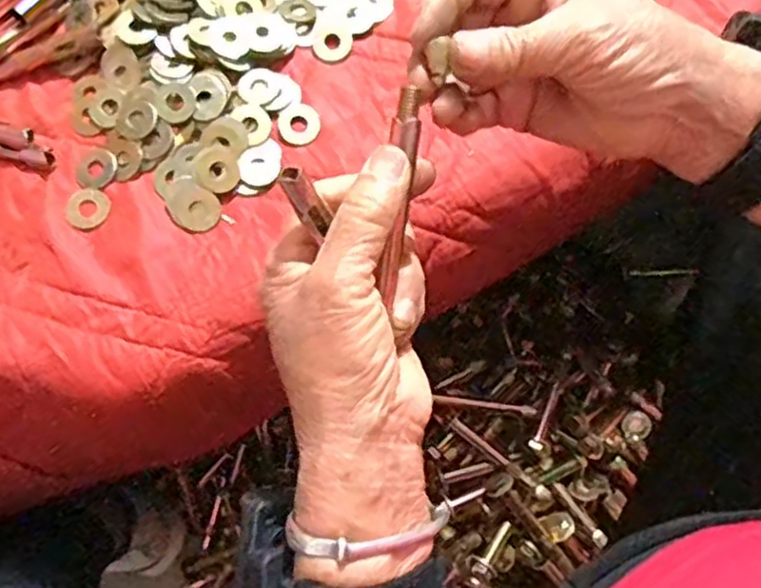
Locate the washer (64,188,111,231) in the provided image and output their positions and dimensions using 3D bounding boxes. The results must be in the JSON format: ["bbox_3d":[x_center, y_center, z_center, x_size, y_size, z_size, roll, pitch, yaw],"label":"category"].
[{"bbox_3d":[-0.167,-0.049,0.390,0.026,0.004,0.025,42,78,13],"label":"washer"}]

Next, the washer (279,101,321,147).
[{"bbox_3d":[-0.048,-0.101,0.405,0.024,0.004,0.027,2,73,2],"label":"washer"}]

